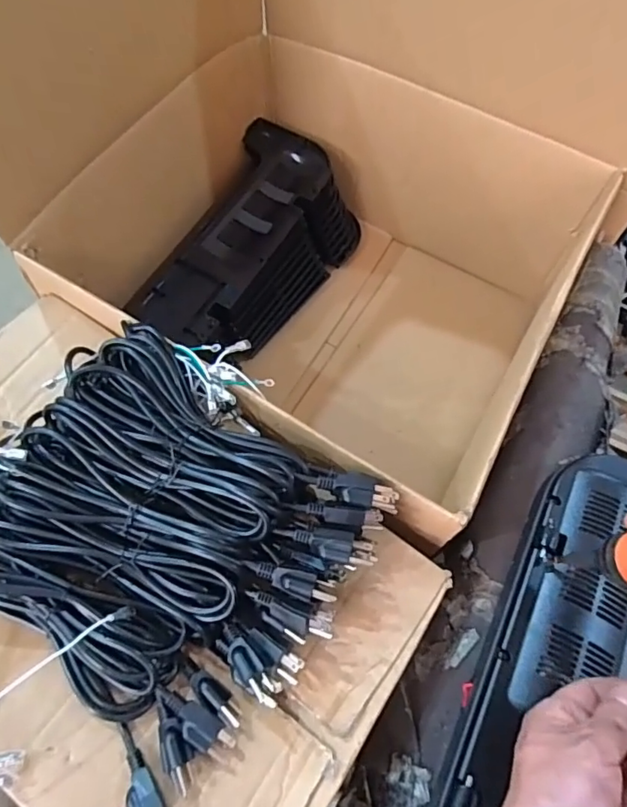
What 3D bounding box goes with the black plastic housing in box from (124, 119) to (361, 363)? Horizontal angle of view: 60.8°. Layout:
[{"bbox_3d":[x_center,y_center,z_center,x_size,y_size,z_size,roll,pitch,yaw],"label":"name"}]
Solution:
[{"bbox_3d":[-0.105,-0.241,0.857,0.219,0.126,0.417,31,67,12],"label":"black plastic housing in box"}]

